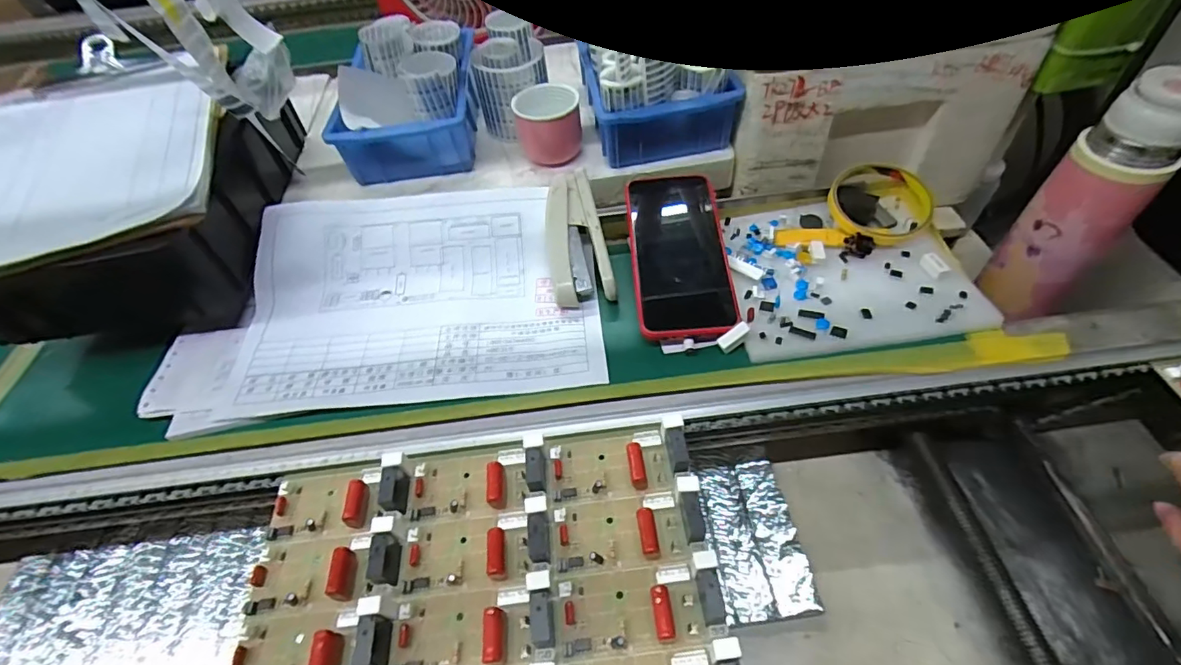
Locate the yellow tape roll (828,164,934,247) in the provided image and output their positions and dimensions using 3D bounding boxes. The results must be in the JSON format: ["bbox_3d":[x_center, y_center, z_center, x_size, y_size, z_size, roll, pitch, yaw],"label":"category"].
[{"bbox_3d":[0.250,-0.113,0.446,0.082,0.024,0.082,-2,57,3],"label":"yellow tape roll"}]

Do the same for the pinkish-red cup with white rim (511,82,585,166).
[{"bbox_3d":[-0.040,-0.201,0.493,0.060,0.055,0.061,-3,51,3],"label":"pinkish-red cup with white rim"}]

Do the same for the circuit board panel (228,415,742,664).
[{"bbox_3d":[-0.068,0.150,0.298,0.279,0.024,0.172,-8,51,-1],"label":"circuit board panel"}]

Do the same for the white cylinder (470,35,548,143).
[{"bbox_3d":[-0.083,-0.247,0.519,0.067,0.076,0.071,-1,55,1],"label":"white cylinder"}]

